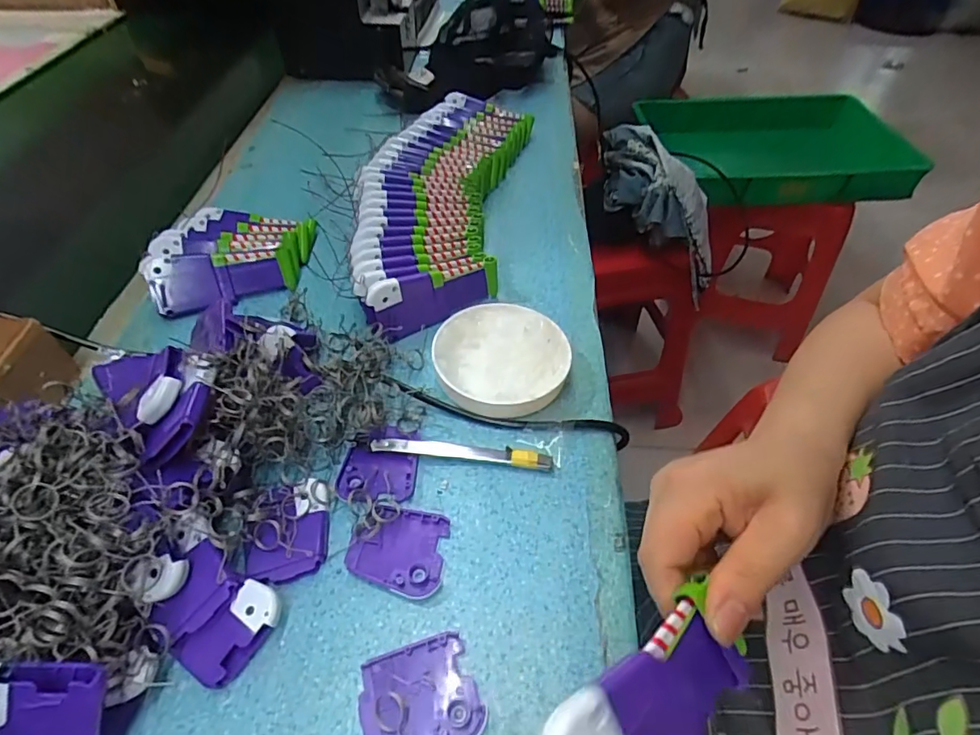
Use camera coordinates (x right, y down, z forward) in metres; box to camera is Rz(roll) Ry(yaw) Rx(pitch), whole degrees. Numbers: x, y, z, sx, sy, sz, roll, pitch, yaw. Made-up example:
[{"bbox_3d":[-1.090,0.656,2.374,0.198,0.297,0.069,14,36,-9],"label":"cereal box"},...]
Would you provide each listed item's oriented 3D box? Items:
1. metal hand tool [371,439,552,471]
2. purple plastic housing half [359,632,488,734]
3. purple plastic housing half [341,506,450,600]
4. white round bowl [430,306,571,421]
[{"bbox_3d":[-0.020,0.059,0.372,0.126,0.010,0.014,4,50,3],"label":"metal hand tool"},{"bbox_3d":[-0.038,0.176,0.280,0.060,0.007,0.051,-14,51,-12],"label":"purple plastic housing half"},{"bbox_3d":[-0.056,0.113,0.333,0.059,0.008,0.050,16,51,12],"label":"purple plastic housing half"},{"bbox_3d":[0.009,-0.007,0.418,0.102,0.026,0.101,0,49,0],"label":"white round bowl"}]

